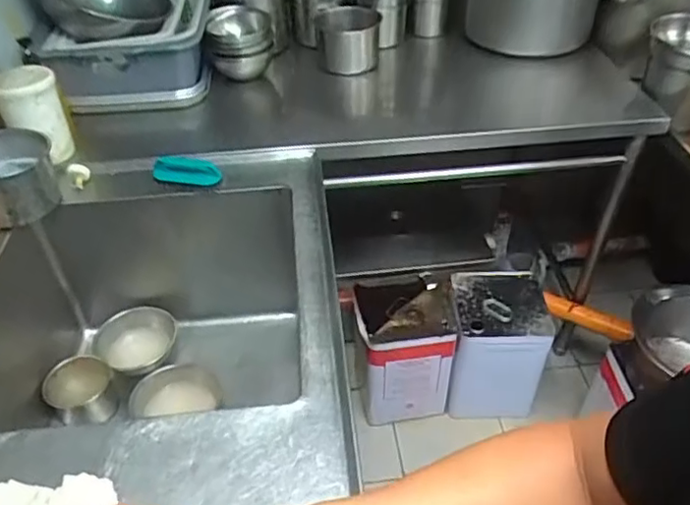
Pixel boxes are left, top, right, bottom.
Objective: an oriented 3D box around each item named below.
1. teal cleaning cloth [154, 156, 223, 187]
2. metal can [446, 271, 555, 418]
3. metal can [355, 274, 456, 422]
[{"bbox_3d":[-0.312,-0.162,1.197,0.132,0.035,0.043,6,41,8],"label":"teal cleaning cloth"},{"bbox_3d":[0.403,0.246,1.674,0.230,0.353,0.236,1,40,3],"label":"metal can"},{"bbox_3d":[0.157,0.262,1.674,0.246,0.325,0.246,-2,40,0],"label":"metal can"}]

